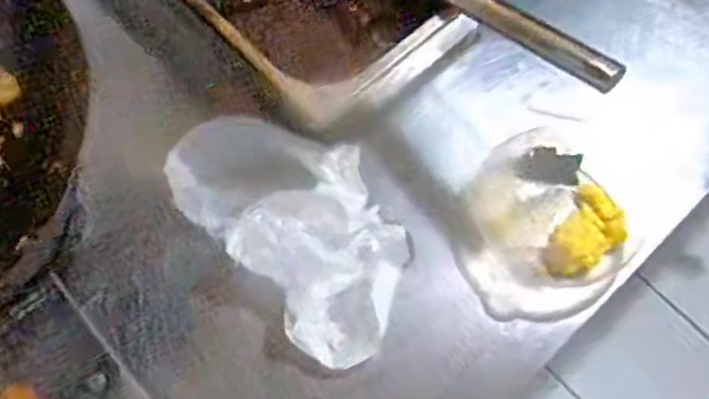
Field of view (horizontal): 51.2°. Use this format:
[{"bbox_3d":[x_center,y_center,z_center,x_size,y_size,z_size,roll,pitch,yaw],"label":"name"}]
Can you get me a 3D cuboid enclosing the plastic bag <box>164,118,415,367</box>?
[{"bbox_3d":[-0.051,0.021,0.732,0.154,0.075,0.269,-39,75,-14],"label":"plastic bag"}]

